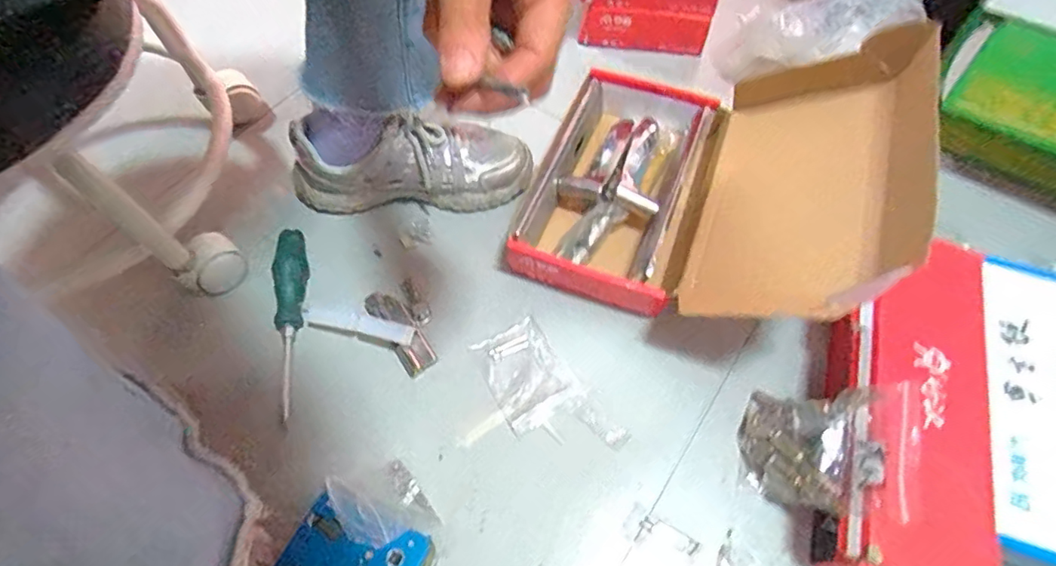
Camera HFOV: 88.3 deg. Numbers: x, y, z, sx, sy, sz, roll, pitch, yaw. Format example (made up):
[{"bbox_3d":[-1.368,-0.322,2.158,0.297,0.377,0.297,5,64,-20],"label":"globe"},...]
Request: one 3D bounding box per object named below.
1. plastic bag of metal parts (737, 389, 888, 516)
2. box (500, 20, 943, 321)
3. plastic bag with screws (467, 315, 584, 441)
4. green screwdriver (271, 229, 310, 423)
[{"bbox_3d":[0.222,0.131,0.430,0.020,0.106,0.089,33,58,-29],"label":"plastic bag of metal parts"},{"bbox_3d":[0.159,-0.115,0.495,0.291,0.188,0.265,20,63,11],"label":"box"},{"bbox_3d":[-0.002,0.082,0.493,0.069,0.004,0.091,-28,64,-14],"label":"plastic bag with screws"},{"bbox_3d":[-0.226,0.032,0.510,0.029,0.023,0.184,-6,61,-3],"label":"green screwdriver"}]

